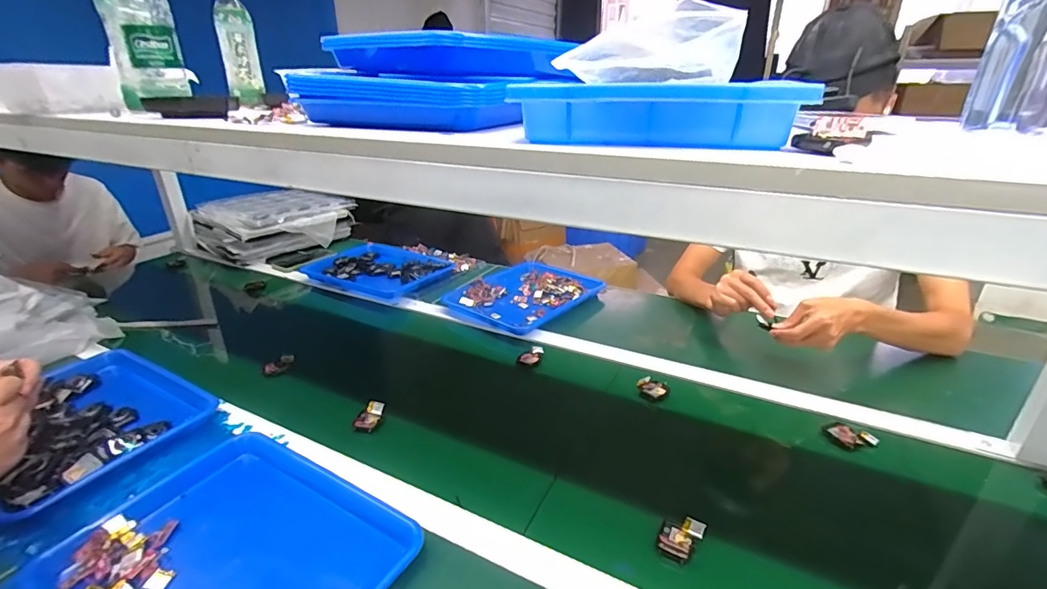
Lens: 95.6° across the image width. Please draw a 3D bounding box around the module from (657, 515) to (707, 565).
[{"bbox_3d":[0.171,0.267,0.520,0.039,0.016,0.051,16,32,32],"label":"module"}]

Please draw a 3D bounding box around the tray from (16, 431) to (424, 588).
[{"bbox_3d":[-0.299,0.282,0.496,0.337,0.042,0.256,13,30,29],"label":"tray"}]

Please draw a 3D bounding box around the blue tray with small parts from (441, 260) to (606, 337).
[{"bbox_3d":[0.002,-0.009,1.100,0.261,0.031,0.319,18,31,34],"label":"blue tray with small parts"}]

